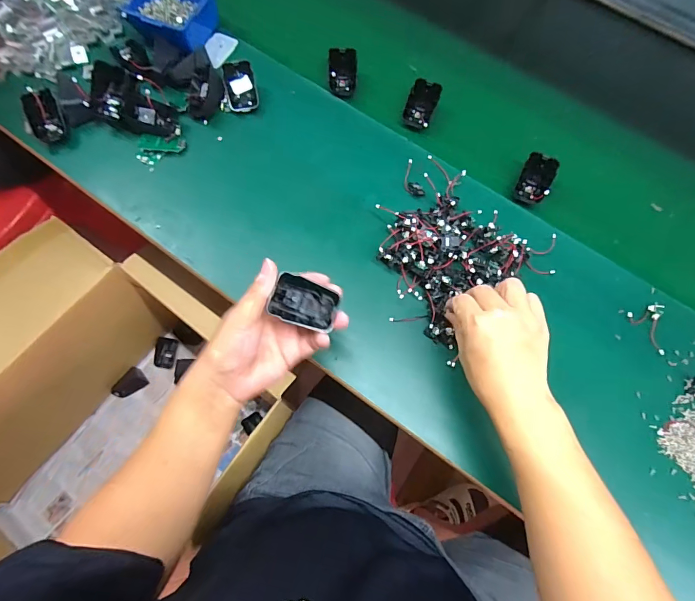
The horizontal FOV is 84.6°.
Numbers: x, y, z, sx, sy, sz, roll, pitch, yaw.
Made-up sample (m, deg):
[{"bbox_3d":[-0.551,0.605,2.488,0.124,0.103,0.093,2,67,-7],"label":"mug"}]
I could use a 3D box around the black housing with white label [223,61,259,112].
[{"bbox_3d":[-0.160,-0.321,0.576,0.045,0.014,0.067,-9,105,-4],"label":"black housing with white label"}]

